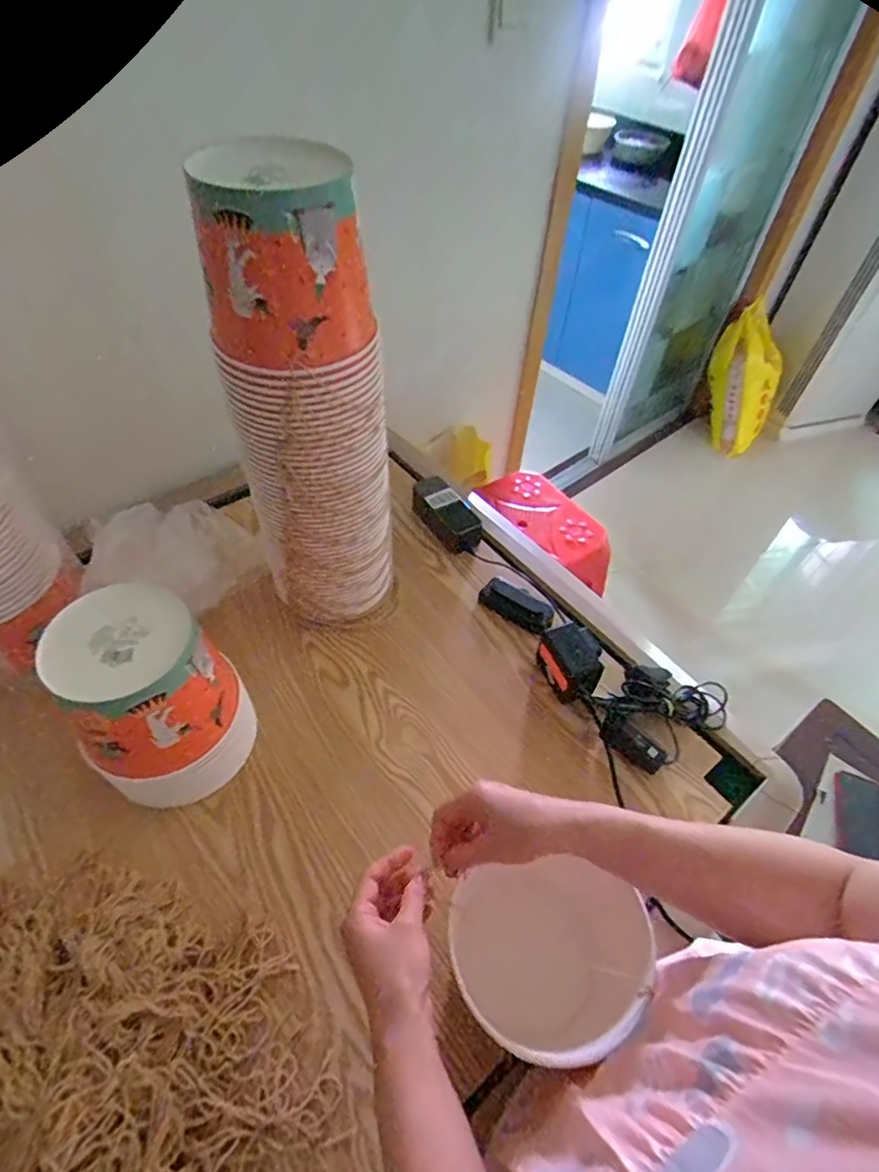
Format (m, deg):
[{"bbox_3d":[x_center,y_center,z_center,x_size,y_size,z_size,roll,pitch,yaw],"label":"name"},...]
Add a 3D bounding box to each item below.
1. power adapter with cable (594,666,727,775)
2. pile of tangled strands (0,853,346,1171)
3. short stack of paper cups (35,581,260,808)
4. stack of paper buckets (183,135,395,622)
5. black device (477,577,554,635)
[{"bbox_3d":[0.282,0.152,0.716,0.184,0.036,0.111,-23,58,-22],"label":"power adapter with cable"},{"bbox_3d":[-0.263,0.381,0.461,0.304,0.068,0.344,-17,56,-18],"label":"pile of tangled strands"},{"bbox_3d":[-0.278,0.113,0.574,0.147,0.217,0.129,-28,60,-25],"label":"short stack of paper cups"},{"bbox_3d":[-0.134,-0.155,0.618,0.162,0.506,0.135,-11,52,-13],"label":"stack of paper buckets"},{"bbox_3d":[0.112,0.027,0.813,0.109,0.024,0.045,31,55,17],"label":"black device"}]

